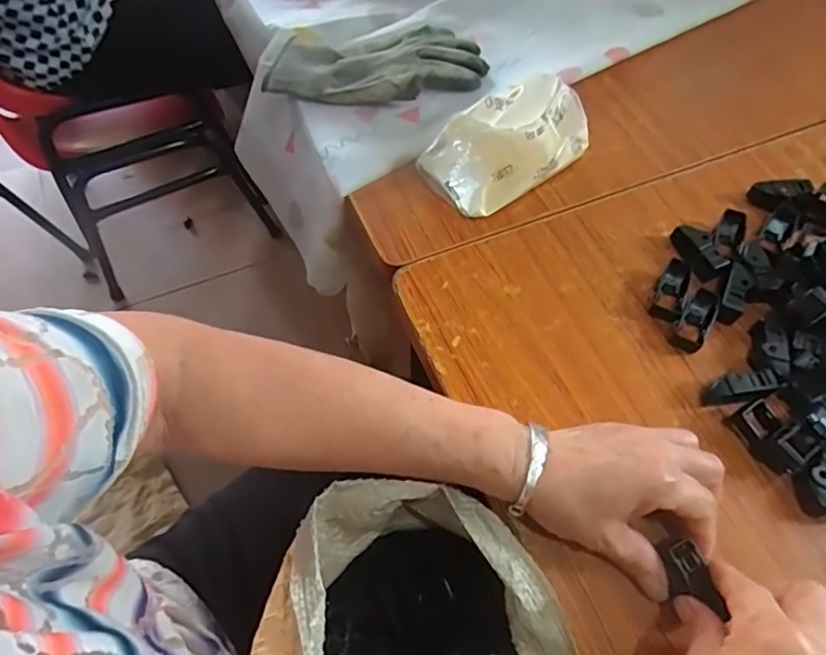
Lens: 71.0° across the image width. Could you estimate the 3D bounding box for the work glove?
[{"bbox_3d":[-0.039,-0.276,0.601,0.219,0.030,0.112,2,60,1],"label":"work glove"}]

